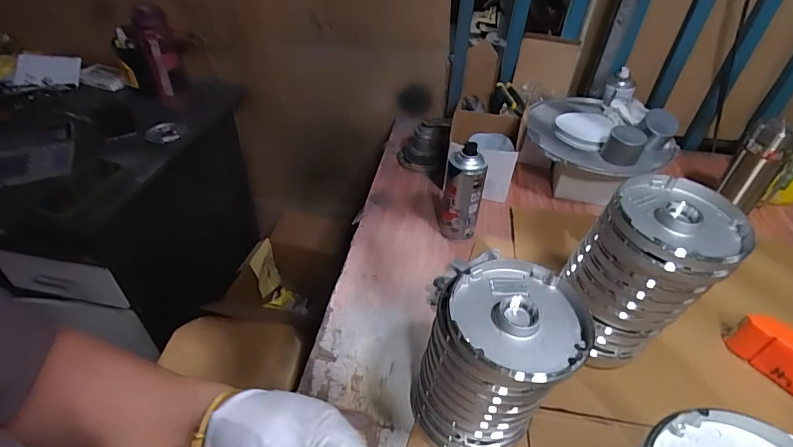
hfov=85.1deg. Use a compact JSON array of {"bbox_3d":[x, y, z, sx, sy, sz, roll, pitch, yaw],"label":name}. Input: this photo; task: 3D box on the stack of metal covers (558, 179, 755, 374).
[{"bbox_3d":[0.304,0.071,0.556,0.150,0.227,0.144,28,48,26],"label":"stack of metal covers"}]

